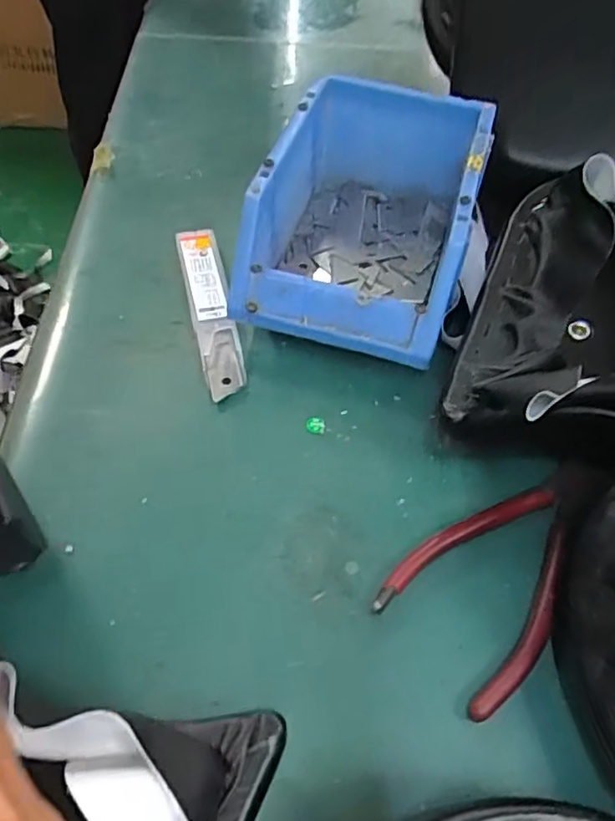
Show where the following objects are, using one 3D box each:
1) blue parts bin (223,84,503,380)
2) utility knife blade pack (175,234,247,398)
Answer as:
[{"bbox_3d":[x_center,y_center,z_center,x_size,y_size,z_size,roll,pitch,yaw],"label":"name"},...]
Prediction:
[{"bbox_3d":[0.040,-0.122,0.394,0.115,0.079,0.189,16,56,8],"label":"blue parts bin"},{"bbox_3d":[-0.057,-0.061,0.384,0.025,0.016,0.124,-11,56,-10],"label":"utility knife blade pack"}]

